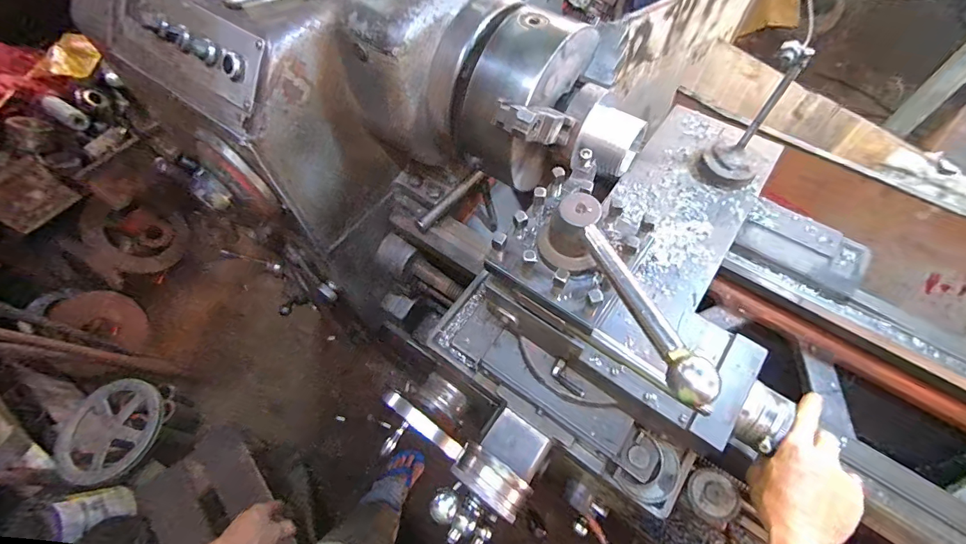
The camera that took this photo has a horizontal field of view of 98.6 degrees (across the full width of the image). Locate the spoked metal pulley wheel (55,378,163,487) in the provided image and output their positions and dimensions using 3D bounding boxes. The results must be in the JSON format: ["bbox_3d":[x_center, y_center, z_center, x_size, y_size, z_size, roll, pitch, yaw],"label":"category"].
[{"bbox_3d":[-0.857,0.368,0.966,0.208,0.052,0.225,-1,61,2],"label":"spoked metal pulley wheel"}]

